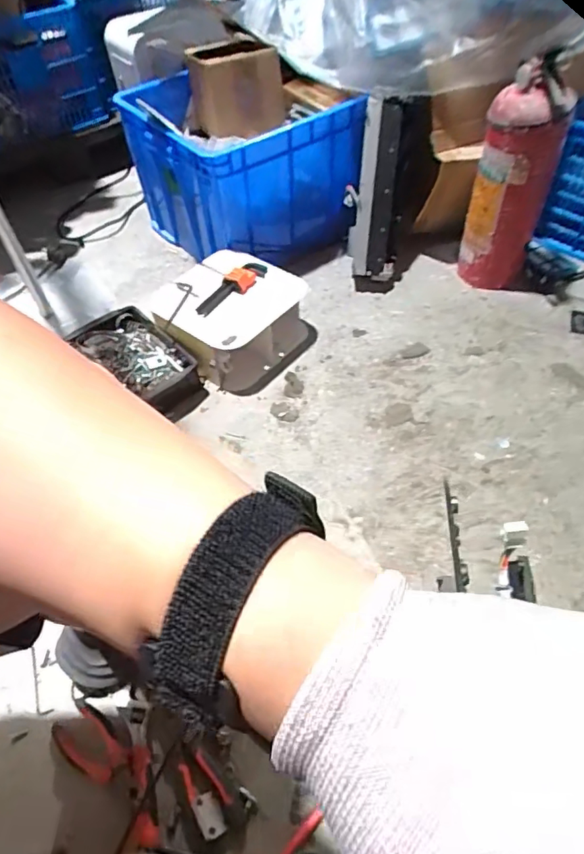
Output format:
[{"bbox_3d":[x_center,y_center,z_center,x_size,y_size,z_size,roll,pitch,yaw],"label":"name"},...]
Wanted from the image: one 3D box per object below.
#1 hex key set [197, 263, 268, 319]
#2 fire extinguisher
[{"bbox_3d":[-0.120,-0.275,1.001,0.055,0.031,0.178,26,56,26],"label":"hex key set"},{"bbox_3d":[0.420,-0.458,1.010,0.140,0.405,0.107,17,54,17],"label":"fire extinguisher"}]

